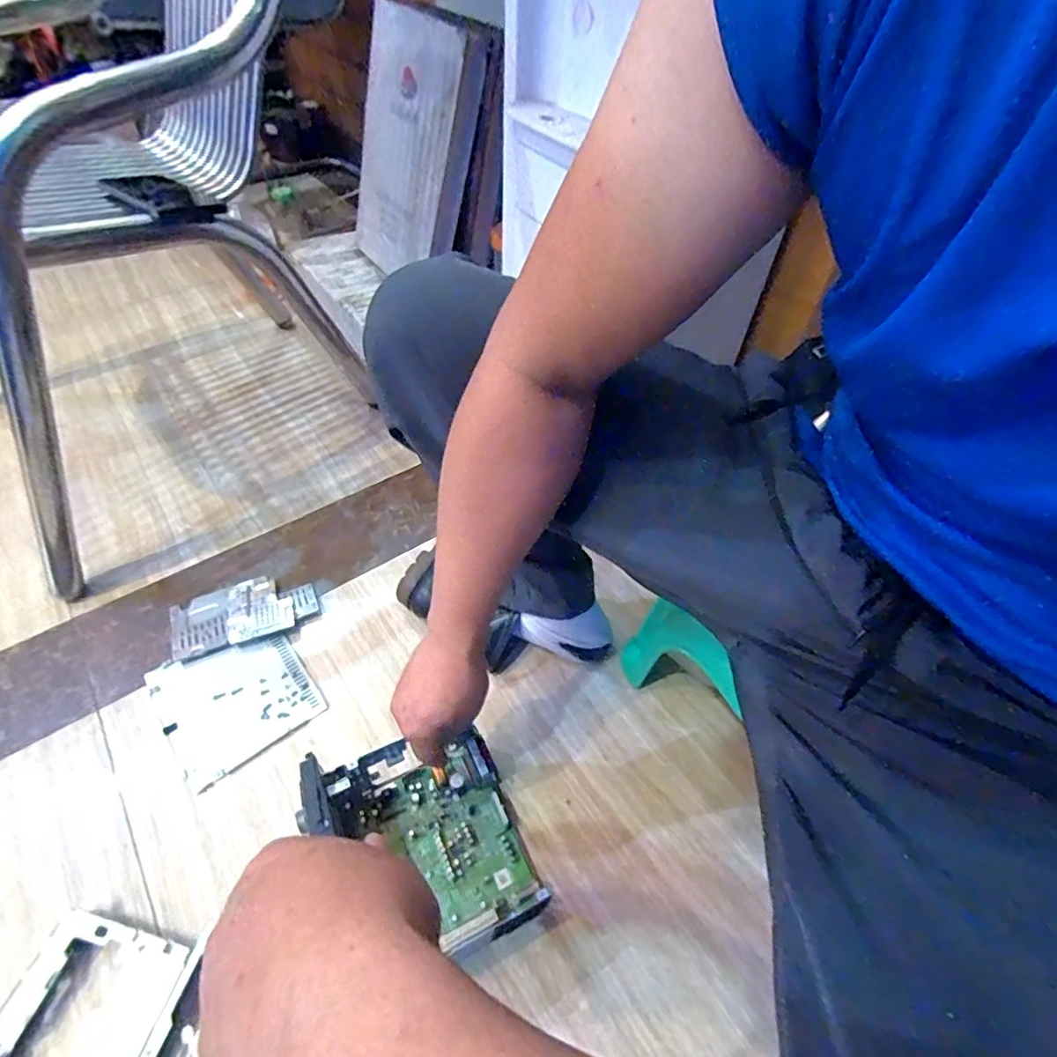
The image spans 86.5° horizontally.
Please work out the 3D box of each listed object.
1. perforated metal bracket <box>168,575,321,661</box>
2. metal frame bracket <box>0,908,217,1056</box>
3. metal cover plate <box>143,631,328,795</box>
[{"bbox_3d":[-0.384,0.111,0.755,0.183,0.018,0.103,-17,54,-15],"label":"perforated metal bracket"},{"bbox_3d":[-0.376,0.431,0.479,0.154,0.033,0.149,14,52,9],"label":"metal frame bracket"},{"bbox_3d":[-0.361,0.201,0.689,0.160,0.013,0.175,-32,59,-25],"label":"metal cover plate"}]

